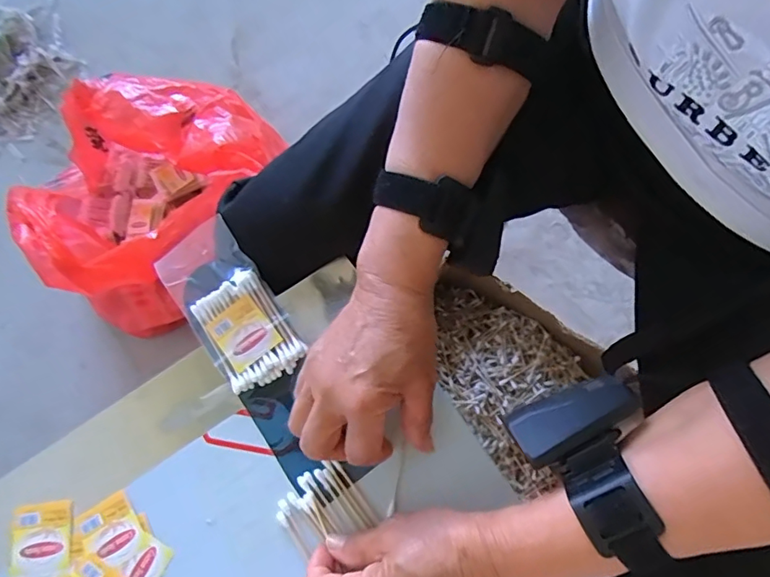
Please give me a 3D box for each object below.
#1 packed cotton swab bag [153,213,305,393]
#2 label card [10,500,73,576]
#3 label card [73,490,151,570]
[{"bbox_3d":[-0.116,0.013,0.368,0.062,0.027,0.123,-36,77,-7],"label":"packed cotton swab bag"},{"bbox_3d":[-0.238,0.176,0.343,0.041,0.004,0.051,-7,76,0],"label":"label card"},{"bbox_3d":[-0.190,0.169,0.343,0.039,0.004,0.043,-34,77,-7],"label":"label card"}]

